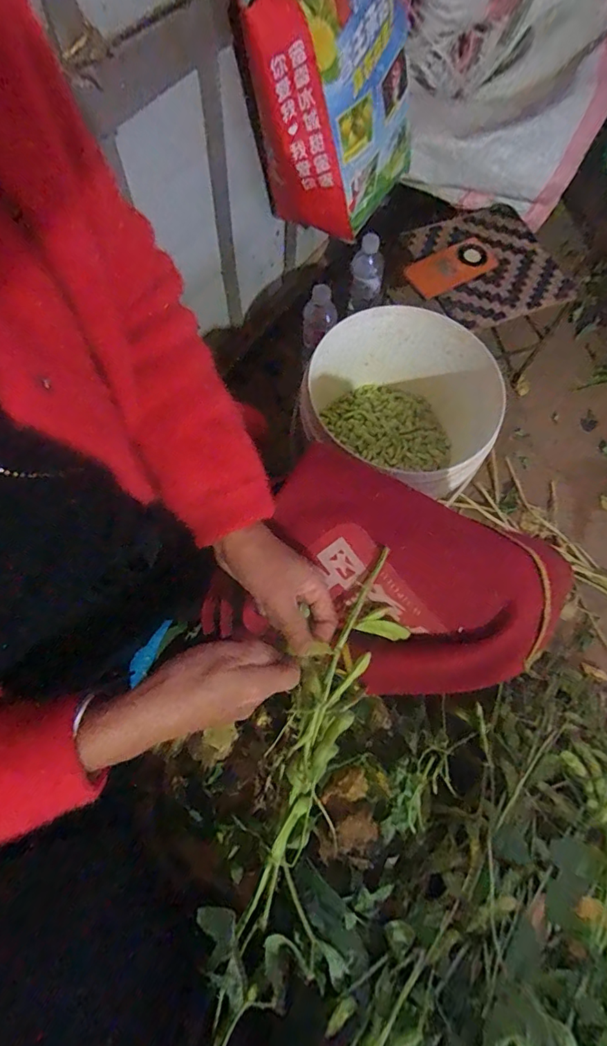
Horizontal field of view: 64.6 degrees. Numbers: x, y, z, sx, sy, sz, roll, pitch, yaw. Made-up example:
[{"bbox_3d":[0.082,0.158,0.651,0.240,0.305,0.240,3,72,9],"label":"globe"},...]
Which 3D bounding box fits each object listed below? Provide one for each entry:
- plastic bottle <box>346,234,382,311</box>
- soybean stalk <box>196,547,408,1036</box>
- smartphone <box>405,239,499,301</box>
[{"bbox_3d":[0.123,-0.484,0.937,0.059,0.137,0.058,4,71,0],"label":"plastic bottle"},{"bbox_3d":[0.001,0.204,0.397,0.062,0.044,0.365,22,86,6],"label":"soybean stalk"},{"bbox_3d":[0.251,-0.441,0.827,0.144,0.015,0.077,-26,72,0],"label":"smartphone"}]

